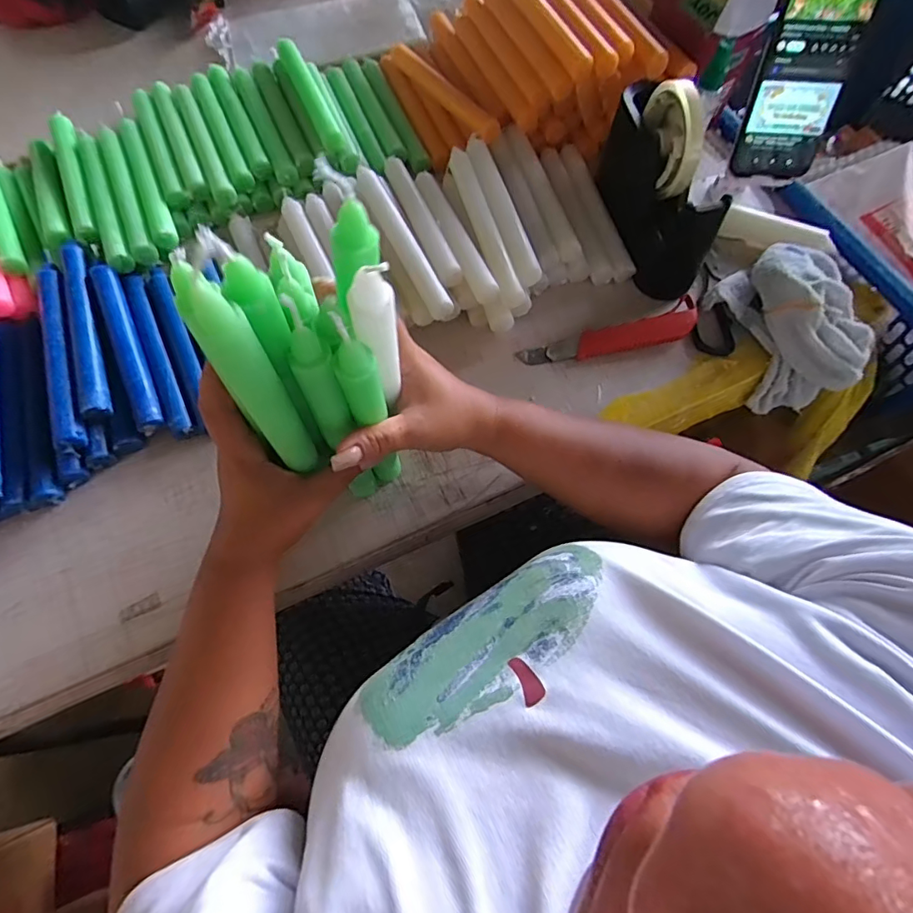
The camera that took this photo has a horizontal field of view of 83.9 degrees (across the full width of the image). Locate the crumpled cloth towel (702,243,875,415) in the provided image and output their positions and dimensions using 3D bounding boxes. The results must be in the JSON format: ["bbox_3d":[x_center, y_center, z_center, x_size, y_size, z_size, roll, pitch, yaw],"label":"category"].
[{"bbox_3d":[0.327,-0.130,0.491,0.128,0.084,0.151,-21,68,-9],"label":"crumpled cloth towel"}]

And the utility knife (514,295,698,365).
[{"bbox_3d":[0.149,-0.114,0.489,0.172,0.016,0.034,-17,67,-7],"label":"utility knife"}]

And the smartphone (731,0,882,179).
[{"bbox_3d":[0.309,-0.342,0.451,0.075,0.165,0.019,9,41,11],"label":"smartphone"}]

